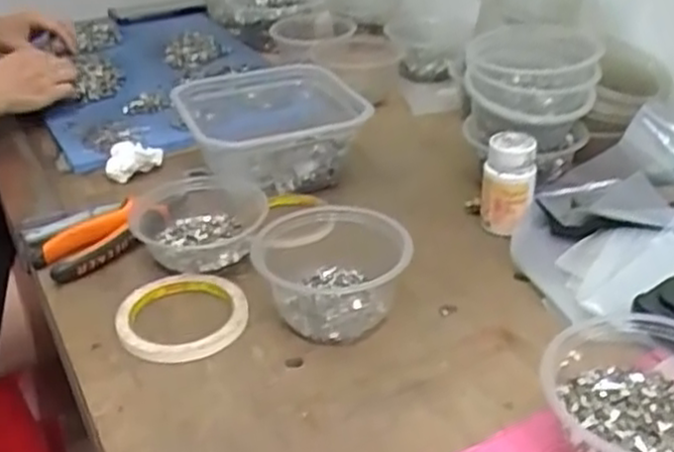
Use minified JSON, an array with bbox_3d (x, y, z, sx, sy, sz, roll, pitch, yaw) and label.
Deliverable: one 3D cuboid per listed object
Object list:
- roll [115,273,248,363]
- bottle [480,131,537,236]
[{"bbox_3d":[-0.118,0.068,0.578,0.096,0.012,0.093,-3,32,2],"label":"roll"},{"bbox_3d":[0.149,-0.036,0.659,0.045,0.081,0.044,5,33,14],"label":"bottle"}]

